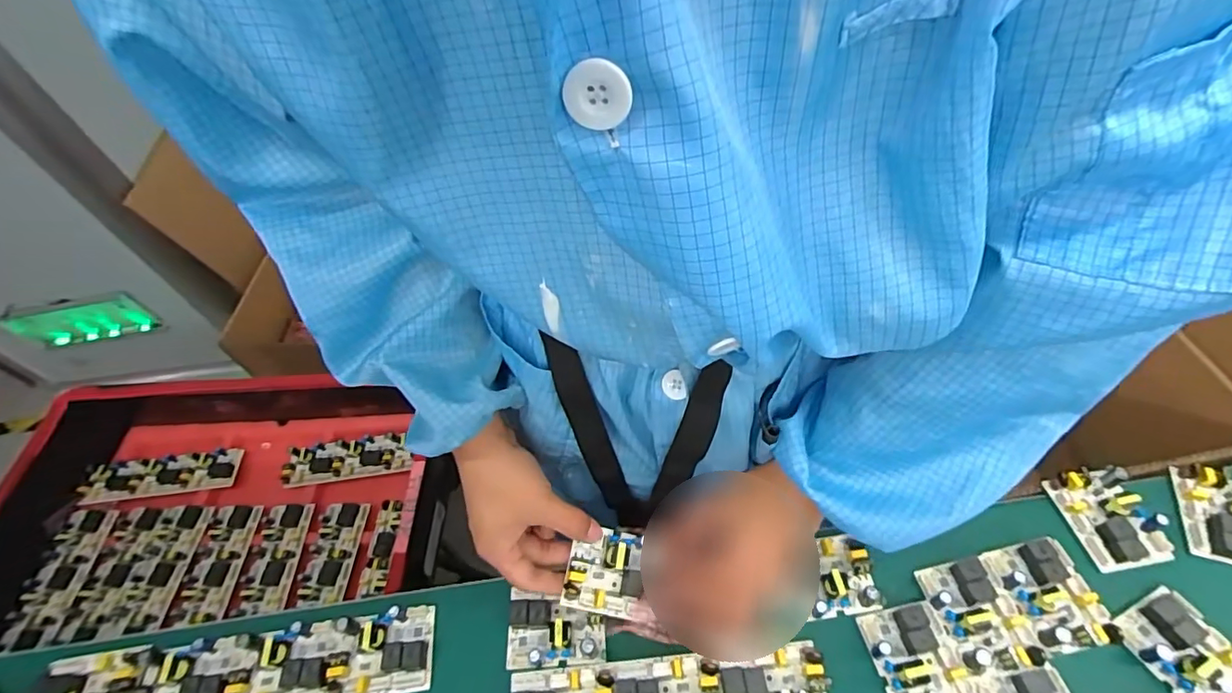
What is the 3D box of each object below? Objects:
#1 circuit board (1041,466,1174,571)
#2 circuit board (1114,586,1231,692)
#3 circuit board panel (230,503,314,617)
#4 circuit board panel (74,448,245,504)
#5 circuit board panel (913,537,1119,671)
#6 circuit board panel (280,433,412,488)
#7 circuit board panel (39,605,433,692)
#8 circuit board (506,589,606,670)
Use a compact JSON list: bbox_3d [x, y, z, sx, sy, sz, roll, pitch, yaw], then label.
[{"bbox_3d":[0.422,0.140,0.463,0.069,0.021,0.082,-12,54,-3],"label":"circuit board"},{"bbox_3d":[0.424,0.226,0.400,0.056,0.019,0.078,-23,56,-11],"label":"circuit board"},{"bbox_3d":[-0.487,0.299,0.782,0.074,0.014,0.148,-2,54,4],"label":"circuit board panel"},{"bbox_3d":[-0.745,0.209,0.887,0.261,0.029,0.067,-5,54,1],"label":"circuit board panel"},{"bbox_3d":[0.314,0.200,0.428,0.120,0.016,0.078,-13,54,-4],"label":"circuit board panel"},{"bbox_3d":[-0.418,0.174,0.852,0.203,0.020,0.063,-6,54,1],"label":"circuit board panel"},{"bbox_3d":[-0.311,0.264,0.440,0.316,0.021,0.062,-8,54,0],"label":"circuit board panel"},{"bbox_3d":[-0.050,0.229,0.444,0.080,0.022,0.053,-1,55,5],"label":"circuit board"}]

